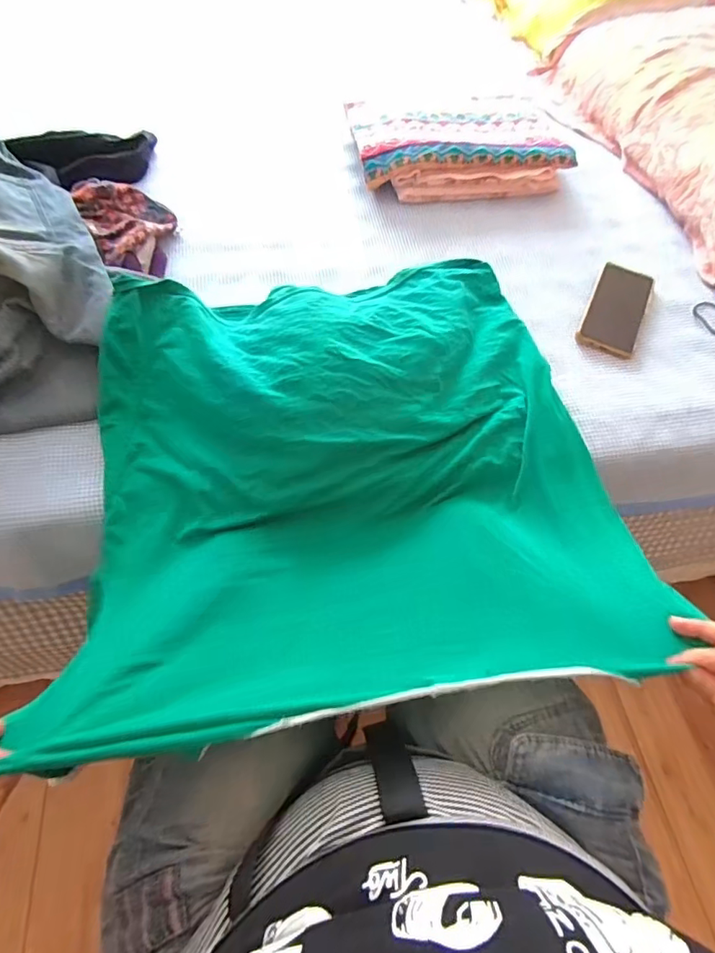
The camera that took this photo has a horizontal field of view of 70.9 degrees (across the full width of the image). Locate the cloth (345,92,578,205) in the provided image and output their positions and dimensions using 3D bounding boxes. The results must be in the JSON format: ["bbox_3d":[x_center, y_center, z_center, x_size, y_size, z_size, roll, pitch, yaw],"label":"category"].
[{"bbox_3d":[0.174,-0.580,0.877,0.362,0.071,0.245,-4,59,-4],"label":"cloth"}]

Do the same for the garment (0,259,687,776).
[{"bbox_3d":[-0.006,-0.026,0.544,0.525,0.092,0.515,-7,59,-6],"label":"garment"}]

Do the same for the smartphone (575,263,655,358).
[{"bbox_3d":[0.365,-0.236,0.703,0.076,0.015,0.171,25,61,13],"label":"smartphone"}]

